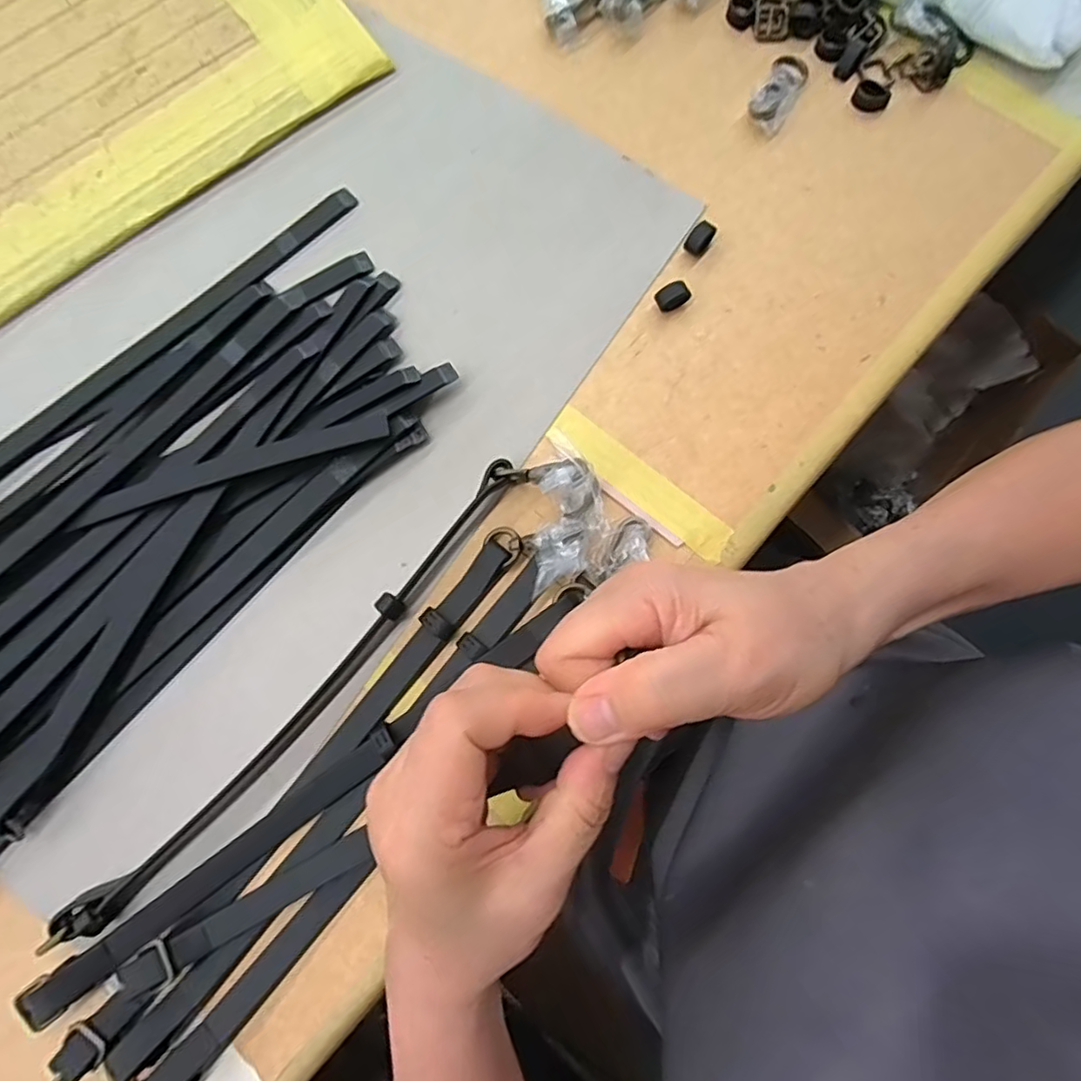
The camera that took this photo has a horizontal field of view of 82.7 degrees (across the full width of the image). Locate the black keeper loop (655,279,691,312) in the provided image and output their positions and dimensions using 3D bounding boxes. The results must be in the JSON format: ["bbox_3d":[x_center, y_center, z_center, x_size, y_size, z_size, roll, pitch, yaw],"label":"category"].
[{"bbox_3d":[0.079,-0.146,0.369,0.020,0.012,0.013,-26,81,-4],"label":"black keeper loop"}]

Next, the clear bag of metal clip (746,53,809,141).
[{"bbox_3d":[0.154,-0.290,0.393,0.025,0.011,0.057,30,81,6],"label":"clear bag of metal clip"}]

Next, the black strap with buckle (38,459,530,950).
[{"bbox_3d":[-0.128,0.083,0.330,0.022,0.022,0.331,43,83,7],"label":"black strap with buckle"}]

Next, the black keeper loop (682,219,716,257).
[{"bbox_3d":[0.098,-0.186,0.376,0.012,0.009,0.023,36,82,6],"label":"black keeper loop"}]

